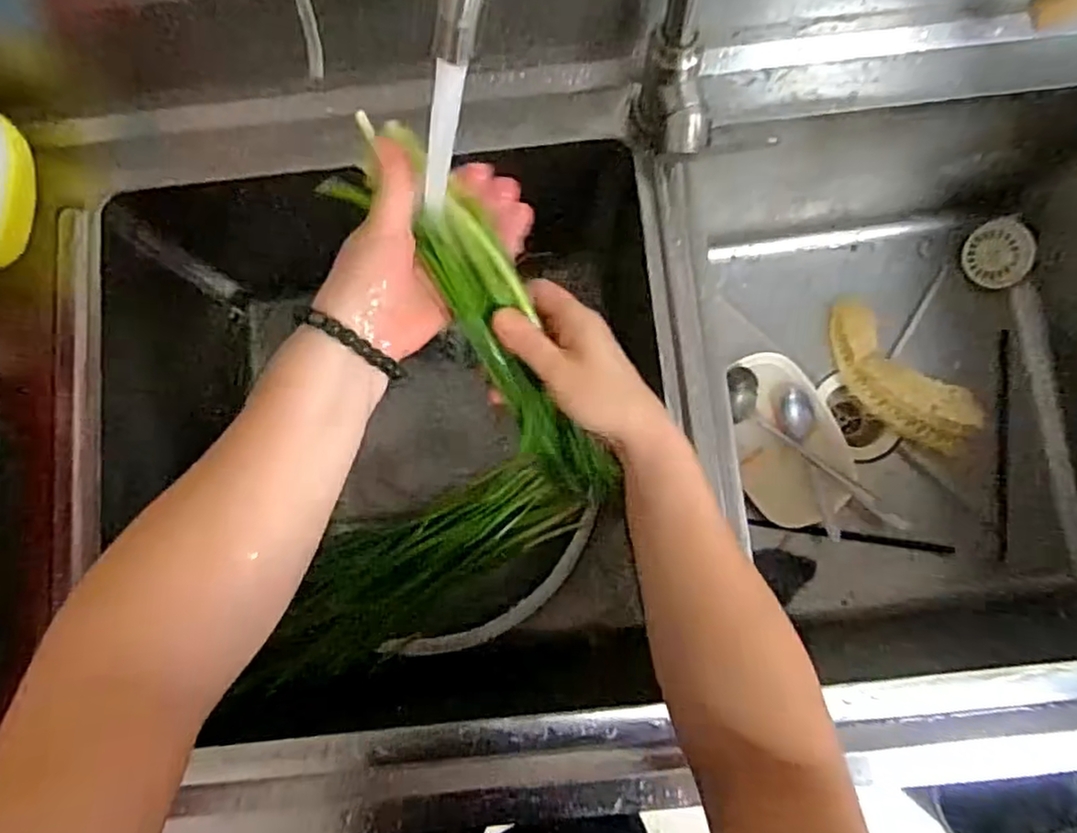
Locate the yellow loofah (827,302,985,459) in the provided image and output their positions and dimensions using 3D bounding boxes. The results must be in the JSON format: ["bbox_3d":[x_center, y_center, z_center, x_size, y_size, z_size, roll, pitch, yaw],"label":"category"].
[{"bbox_3d":[0.415,-0.045,0.772,0.083,0.037,0.204,-41,83,-5],"label":"yellow loofah"}]

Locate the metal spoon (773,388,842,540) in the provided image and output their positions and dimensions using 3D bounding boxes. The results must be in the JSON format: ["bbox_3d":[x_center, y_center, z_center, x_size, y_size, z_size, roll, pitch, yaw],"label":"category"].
[{"bbox_3d":[0.305,0.051,0.764,0.043,0.025,0.174,-5,81,0],"label":"metal spoon"}]

